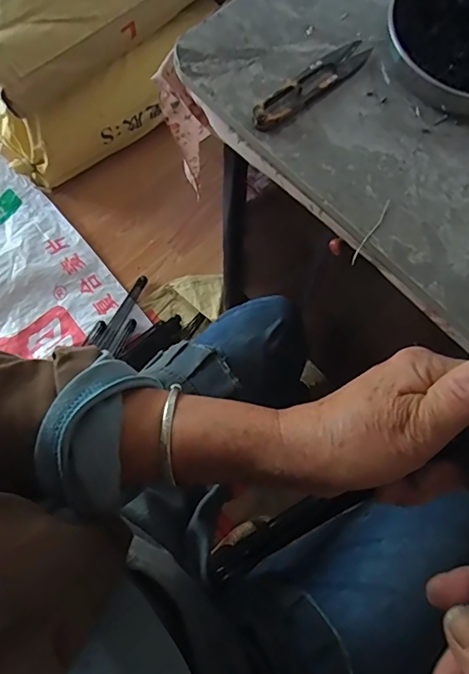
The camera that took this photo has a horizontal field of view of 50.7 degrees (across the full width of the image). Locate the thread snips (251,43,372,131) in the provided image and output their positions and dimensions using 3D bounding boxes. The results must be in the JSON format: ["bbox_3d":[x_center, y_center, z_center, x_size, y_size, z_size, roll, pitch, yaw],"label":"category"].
[{"bbox_3d":[0.062,-0.197,0.385,0.118,0.010,0.026,-41,78,-14],"label":"thread snips"}]

